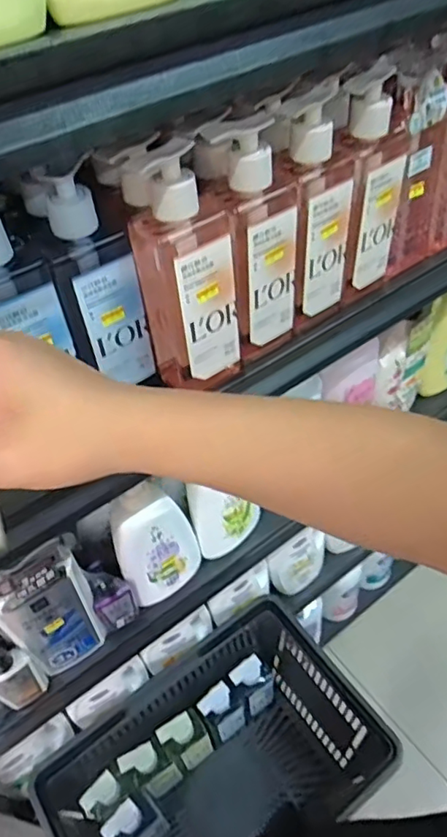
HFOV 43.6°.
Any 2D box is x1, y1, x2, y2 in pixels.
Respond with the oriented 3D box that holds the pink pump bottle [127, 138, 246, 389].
[{"bbox_3d":[-0.031,-0.120,0.478,0.078,0.206,0.070,-27,53,-18],"label":"pink pump bottle"}]

